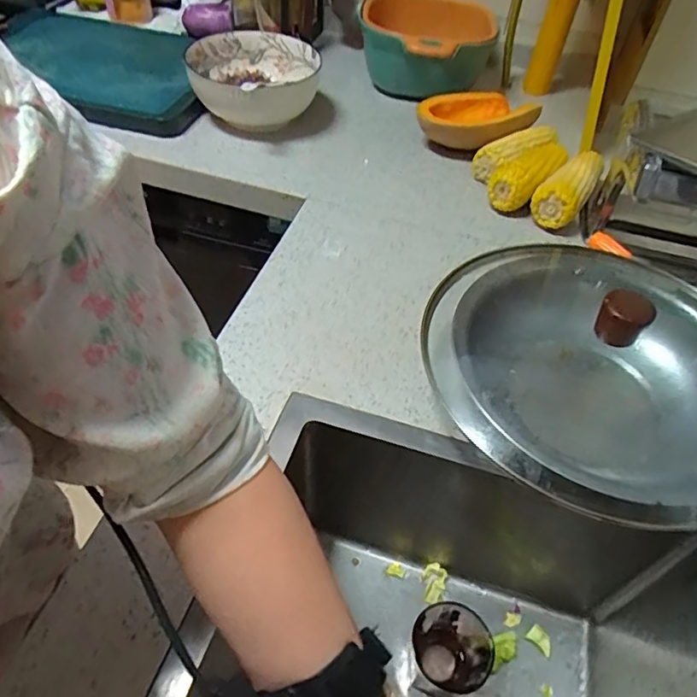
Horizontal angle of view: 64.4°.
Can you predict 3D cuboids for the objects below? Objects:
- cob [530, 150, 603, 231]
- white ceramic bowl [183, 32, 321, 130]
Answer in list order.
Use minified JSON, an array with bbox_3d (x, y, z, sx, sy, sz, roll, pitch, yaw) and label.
[{"bbox_3d":[0.299,-0.216,0.754,0.060,0.068,0.160,30,52,19],"label":"cob"},{"bbox_3d":[-0.149,-0.404,0.861,0.198,0.085,0.240,3,49,-4],"label":"white ceramic bowl"}]

